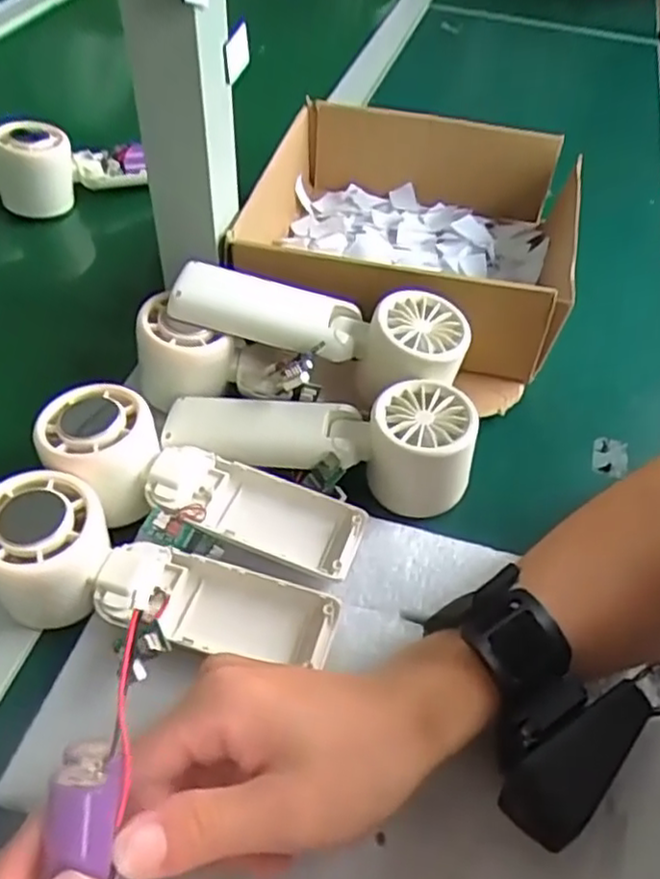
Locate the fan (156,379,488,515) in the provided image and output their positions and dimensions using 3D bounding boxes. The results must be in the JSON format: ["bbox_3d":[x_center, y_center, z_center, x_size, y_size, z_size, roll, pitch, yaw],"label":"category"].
[{"bbox_3d":[-0.007,0.001,0.376,0.161,0.052,0.054,6,49,1],"label":"fan"}]

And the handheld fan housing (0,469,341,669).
[{"bbox_3d":[-0.080,0.068,0.318,0.164,0.054,0.062,15,49,10],"label":"handheld fan housing"}]

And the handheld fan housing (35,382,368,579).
[{"bbox_3d":[-0.066,0.025,0.353,0.166,0.056,0.060,17,50,11],"label":"handheld fan housing"}]

